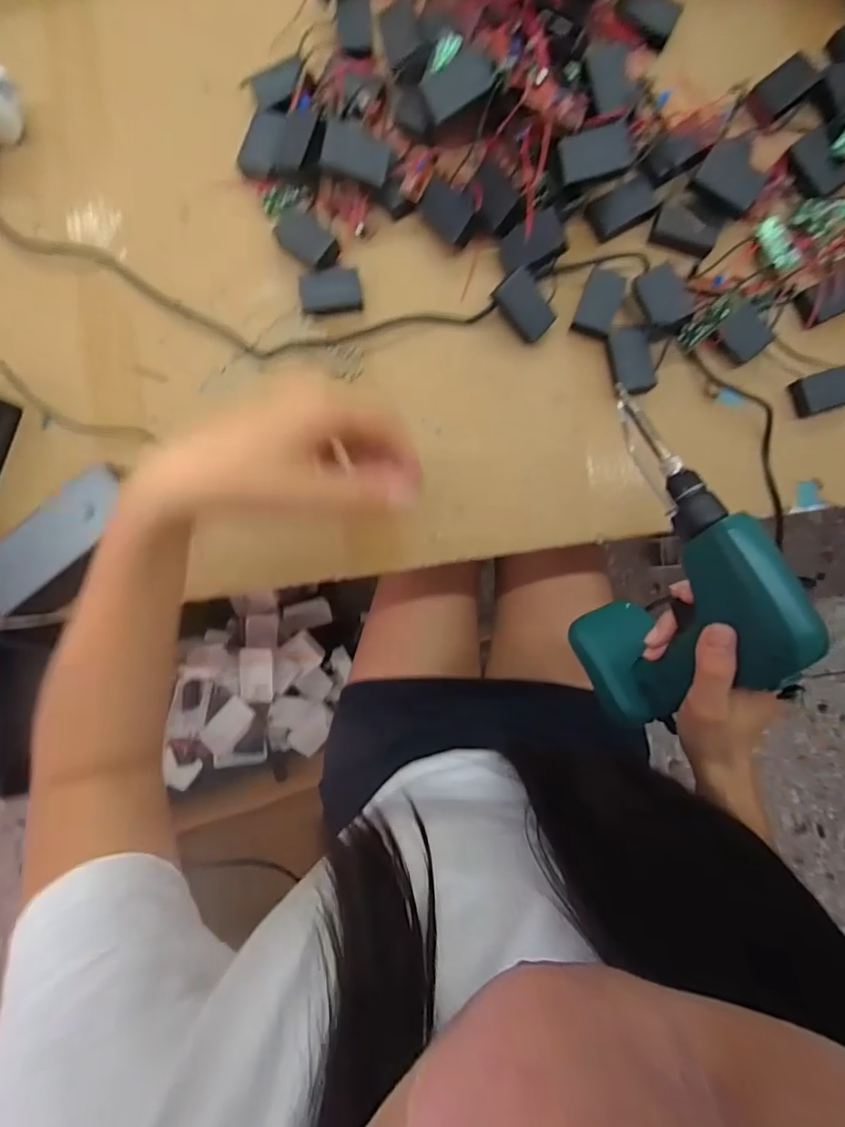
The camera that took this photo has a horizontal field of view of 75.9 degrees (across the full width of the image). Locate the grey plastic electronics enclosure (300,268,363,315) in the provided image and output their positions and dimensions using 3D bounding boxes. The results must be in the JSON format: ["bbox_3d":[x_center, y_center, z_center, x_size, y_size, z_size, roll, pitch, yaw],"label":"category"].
[{"bbox_3d":[-0.072,-0.215,0.430,0.047,0.012,0.029,-8,93,-1],"label":"grey plastic electronics enclosure"}]

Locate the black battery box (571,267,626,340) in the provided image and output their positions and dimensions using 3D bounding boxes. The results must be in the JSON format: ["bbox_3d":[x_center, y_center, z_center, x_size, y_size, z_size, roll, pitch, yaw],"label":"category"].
[{"bbox_3d":[0.141,-0.206,0.429,0.029,0.008,0.048,23,97,19],"label":"black battery box"}]

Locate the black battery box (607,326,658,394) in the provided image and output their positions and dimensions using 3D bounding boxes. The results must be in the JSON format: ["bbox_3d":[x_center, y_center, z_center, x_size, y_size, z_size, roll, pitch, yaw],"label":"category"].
[{"bbox_3d":[0.166,-0.161,0.429,0.028,0.020,0.049,-14,93,0],"label":"black battery box"}]

